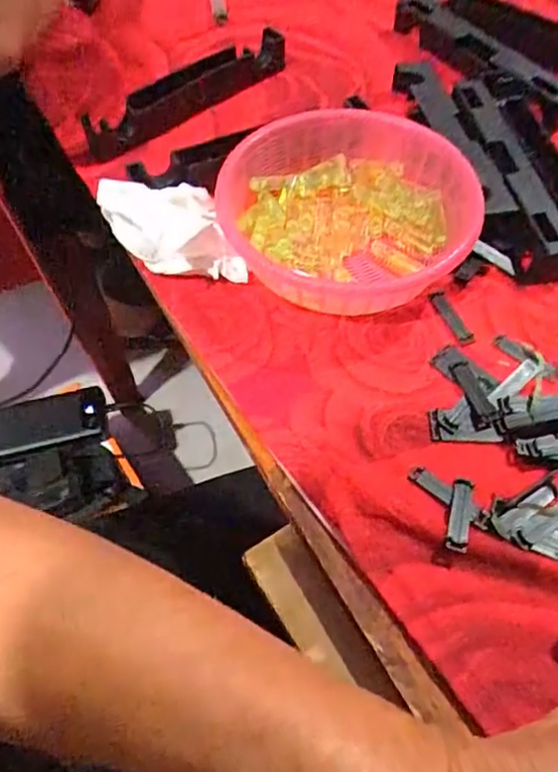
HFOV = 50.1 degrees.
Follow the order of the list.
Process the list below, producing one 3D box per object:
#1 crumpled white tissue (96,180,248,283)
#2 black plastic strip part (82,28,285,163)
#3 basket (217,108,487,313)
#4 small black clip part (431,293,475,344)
[{"bbox_3d":[-0.068,-0.099,0.392,0.070,0.069,0.058,-26,62,-14],"label":"crumpled white tissue"},{"bbox_3d":[-0.079,-0.256,0.511,0.189,0.028,0.036,-33,64,-18],"label":"black plastic strip part"},{"bbox_3d":[0.050,-0.119,0.411,0.170,0.045,0.168,-20,61,-11],"label":"basket"},{"bbox_3d":[0.115,-0.045,0.397,0.011,0.004,0.044,-19,61,-11],"label":"small black clip part"}]

